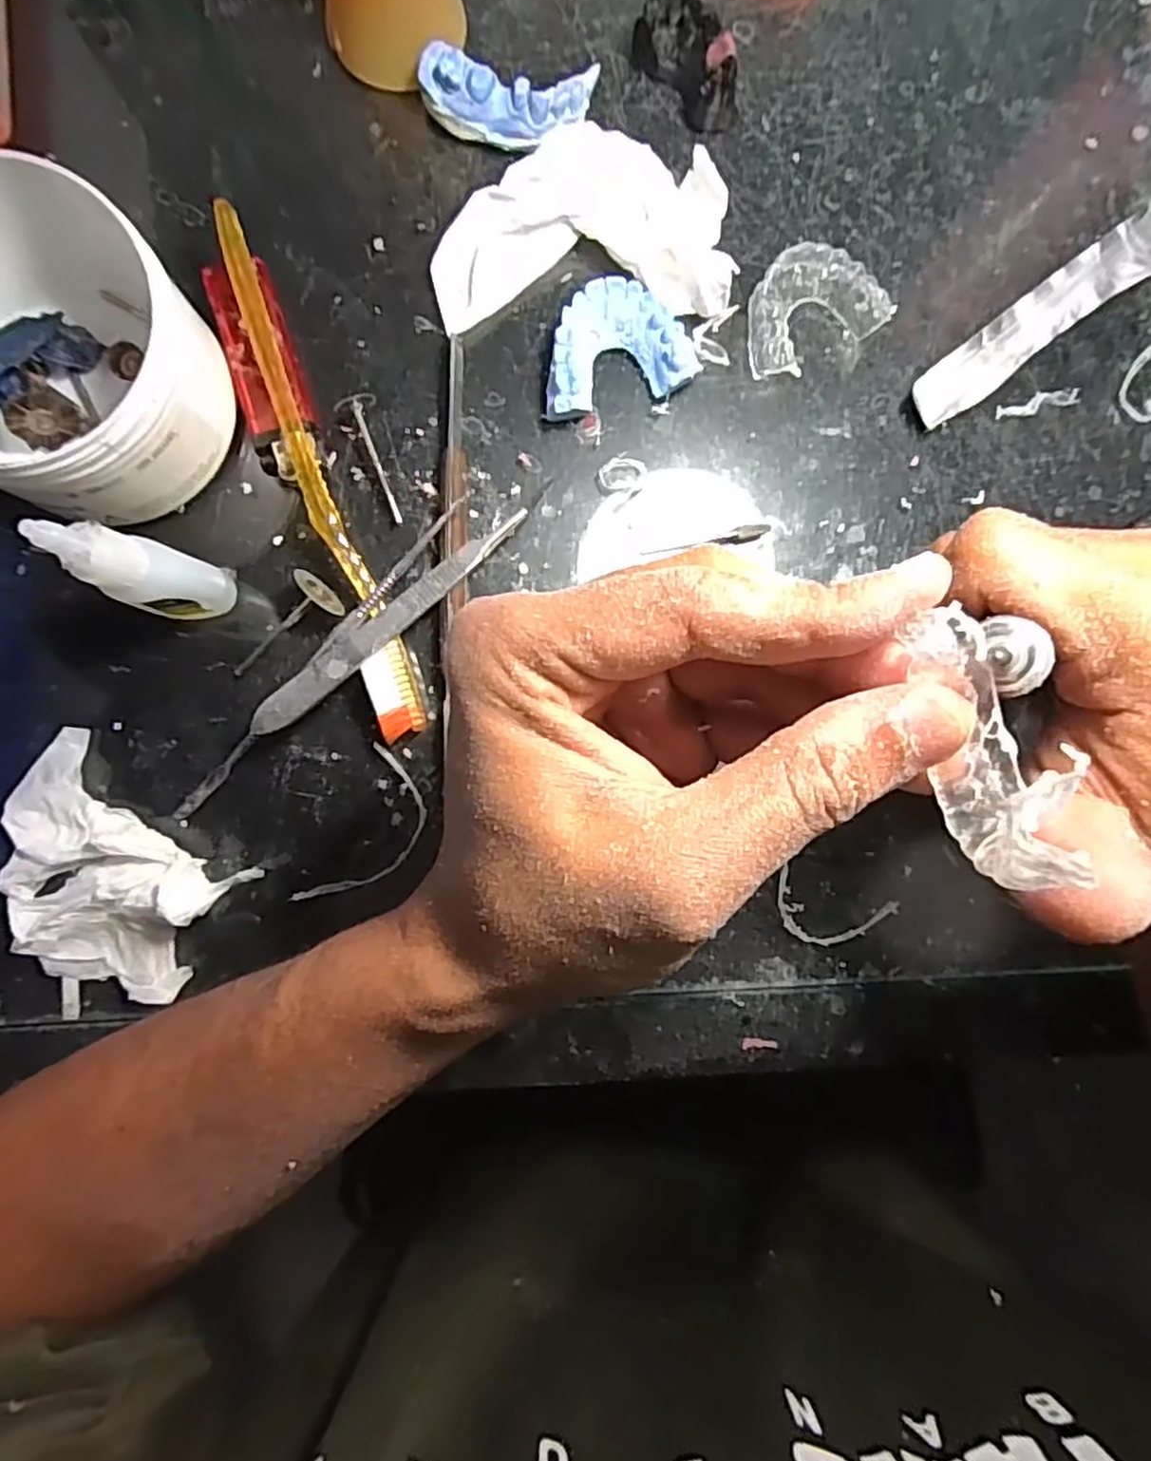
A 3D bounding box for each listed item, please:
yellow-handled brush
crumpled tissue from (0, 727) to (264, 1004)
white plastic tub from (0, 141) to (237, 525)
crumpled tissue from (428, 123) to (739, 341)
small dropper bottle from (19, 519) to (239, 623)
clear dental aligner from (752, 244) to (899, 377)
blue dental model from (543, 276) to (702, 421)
[{"bbox_3d":[-0.089,-0.087,0.252,0.016,0.029,0.182,-18,91,-4],"label":"yellow-handled brush"},{"bbox_3d":[-0.170,0.053,0.249,0.088,0.024,0.066,38,88,-3],"label":"crumpled tissue"},{"bbox_3d":[-0.168,-0.121,0.231,0.090,0.061,0.092,22,89,-3],"label":"white plastic tub"},{"bbox_3d":[0.003,-0.186,0.262,0.108,0.024,0.057,-4,90,-4],"label":"crumpled tissue"},{"bbox_3d":[-0.133,-0.049,0.221,0.019,0.088,0.022,17,89,-3],"label":"small dropper bottle"},{"bbox_3d":[0.089,-0.164,0.273,0.055,0.013,0.040,-32,92,-3],"label":"clear dental aligner"},{"bbox_3d":[0.012,-0.145,0.267,0.058,0.014,0.043,-20,91,-3],"label":"blue dental model"}]

